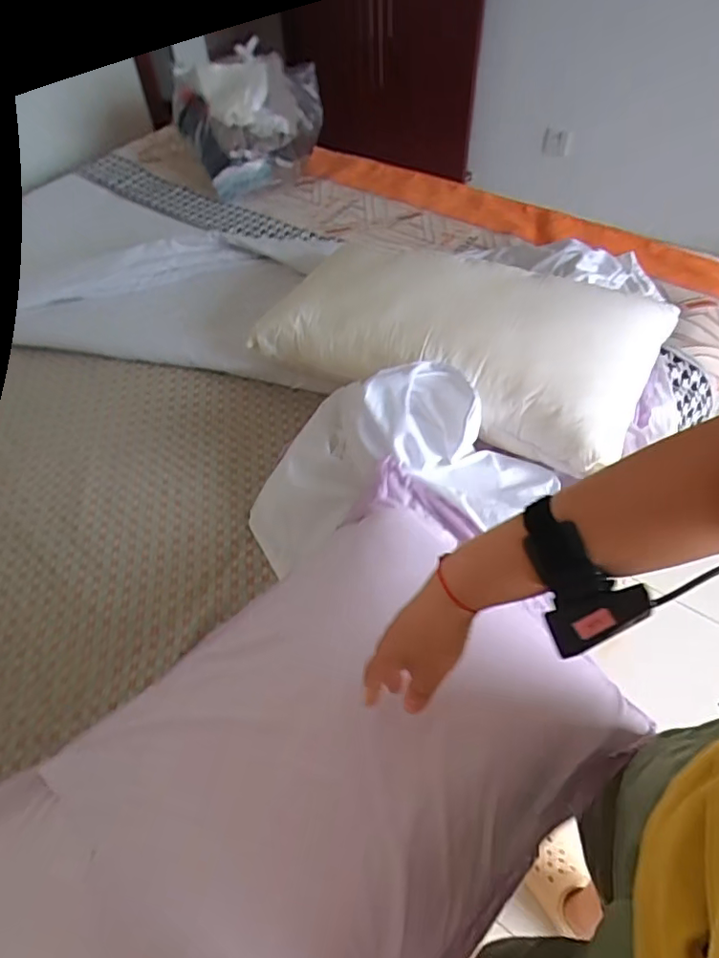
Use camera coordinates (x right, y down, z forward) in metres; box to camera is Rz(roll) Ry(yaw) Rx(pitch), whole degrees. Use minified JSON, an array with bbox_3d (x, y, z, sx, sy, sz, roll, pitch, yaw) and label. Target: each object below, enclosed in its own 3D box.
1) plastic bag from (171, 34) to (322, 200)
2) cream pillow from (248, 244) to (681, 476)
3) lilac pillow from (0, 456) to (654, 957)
[{"bbox_3d":[-0.266,-0.868,1.332,0.341,0.264,0.207,-11,53,-5],"label":"plastic bag"},{"bbox_3d":[0.158,-0.257,0.908,0.615,0.133,0.323,22,57,19],"label":"cream pillow"},{"bbox_3d":[-0.046,0.303,0.549,0.689,0.140,0.426,-35,58,-21],"label":"lilac pillow"}]

